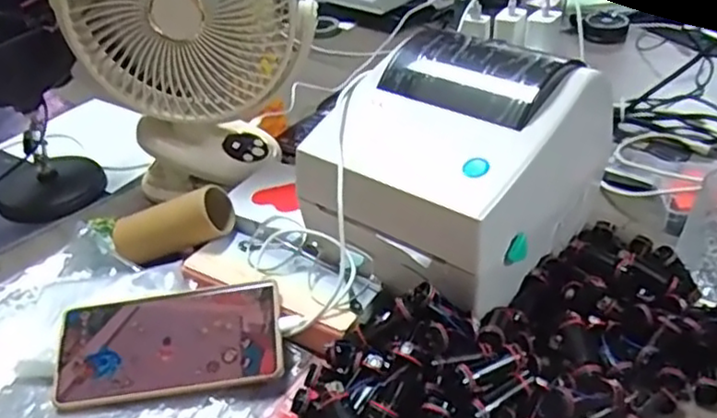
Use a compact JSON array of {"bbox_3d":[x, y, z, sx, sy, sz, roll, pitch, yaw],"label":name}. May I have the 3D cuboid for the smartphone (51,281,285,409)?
[{"bbox_3d":[-0.137,0.096,0.486,0.163,0.007,0.075,-7,61,1],"label":"smartphone"}]

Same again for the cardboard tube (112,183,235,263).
[{"bbox_3d":[-0.163,0.013,0.576,0.106,0.047,0.040,-19,35,11],"label":"cardboard tube"}]

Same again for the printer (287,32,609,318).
[{"bbox_3d":[0.072,-0.042,0.521,0.174,0.132,0.206,21,42,32],"label":"printer"}]

